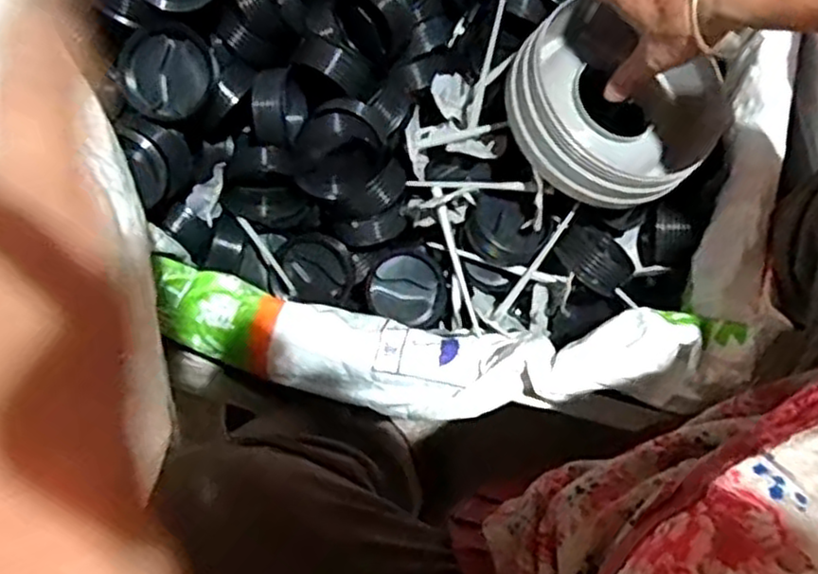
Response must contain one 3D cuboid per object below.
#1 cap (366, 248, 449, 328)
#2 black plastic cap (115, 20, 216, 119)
[{"bbox_3d":[-0.001,0.001,0.634,0.067,0.025,0.067,-1,98,-9],"label":"cap"},{"bbox_3d":[-0.181,-0.159,0.540,0.066,0.019,0.066,0,92,-2],"label":"black plastic cap"}]

